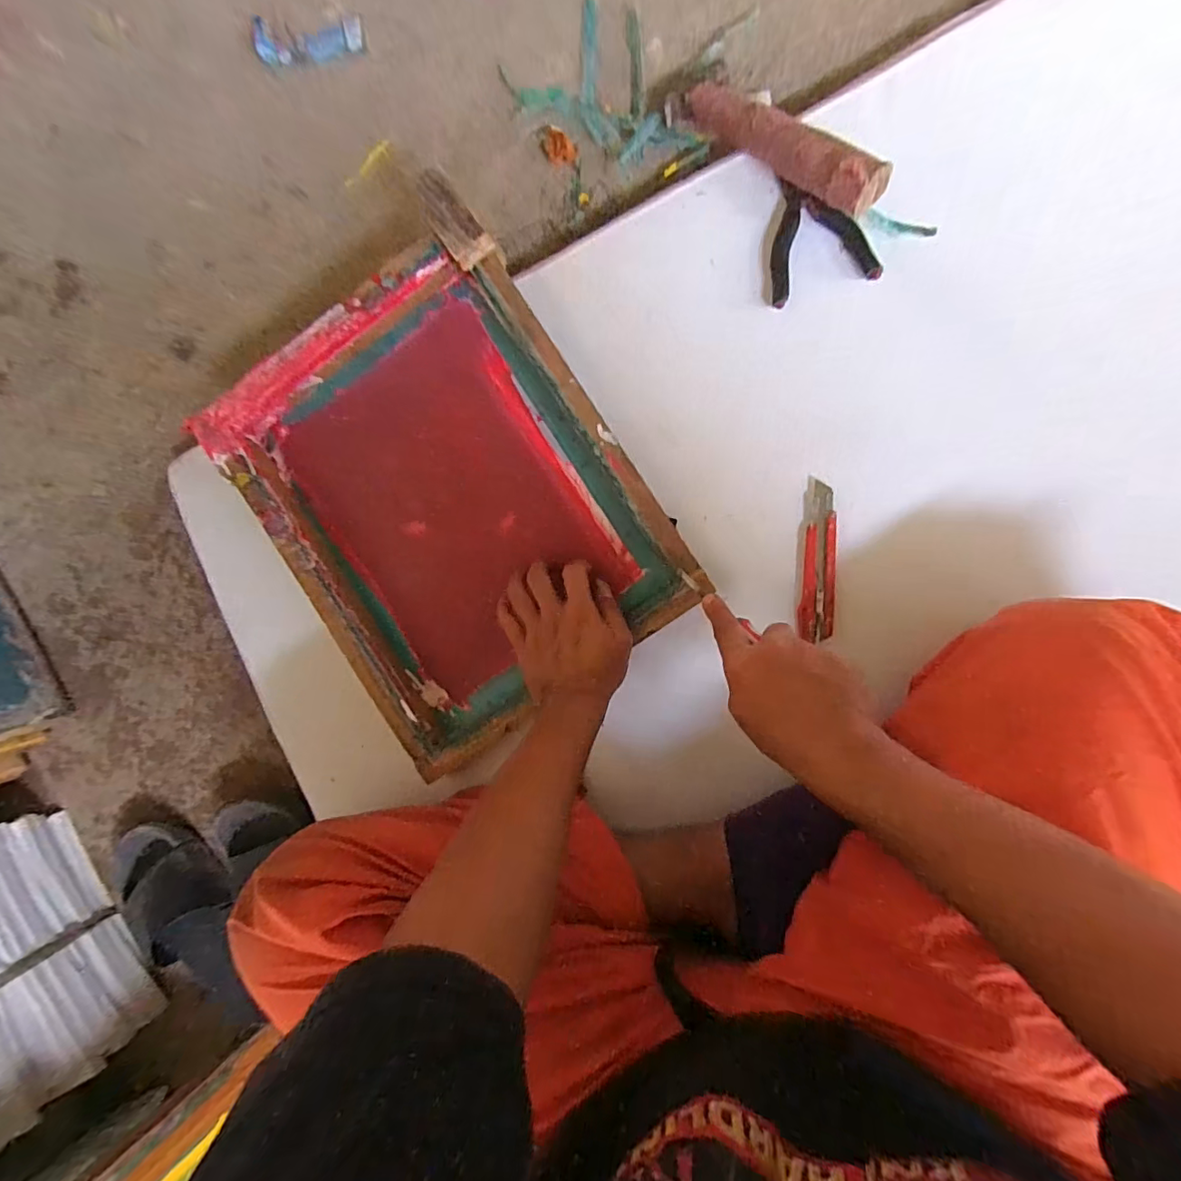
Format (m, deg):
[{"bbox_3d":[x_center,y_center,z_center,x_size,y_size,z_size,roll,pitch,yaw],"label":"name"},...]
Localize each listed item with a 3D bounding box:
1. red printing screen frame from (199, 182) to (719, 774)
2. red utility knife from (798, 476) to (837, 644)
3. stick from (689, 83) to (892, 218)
[{"bbox_3d":[-0.142,-0.088,0.549,0.344,0.076,0.436,-34,88,6],"label":"red printing screen frame"},{"bbox_3d":[0.227,-0.030,0.519,0.031,0.016,0.157,4,92,8],"label":"red utility knife"},{"bbox_3d":[0.176,-0.418,0.488,0.038,0.038,0.226,-40,64,8],"label":"stick"}]

